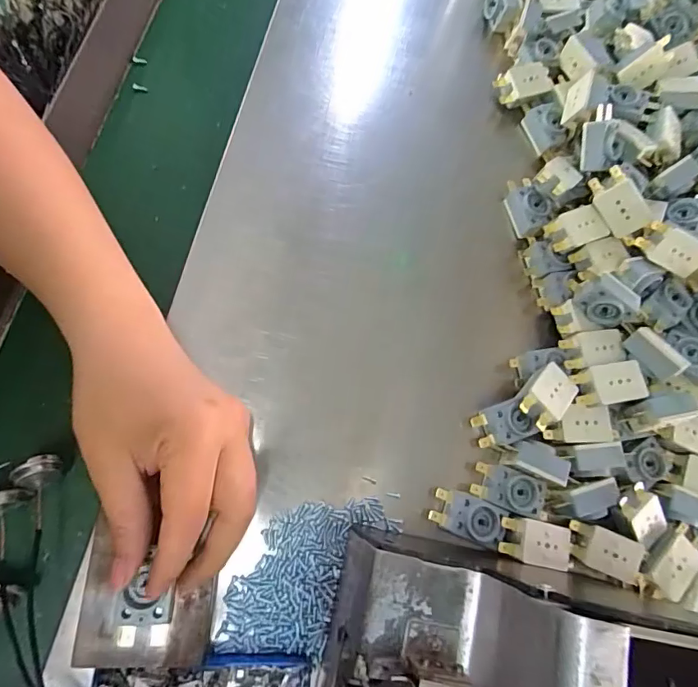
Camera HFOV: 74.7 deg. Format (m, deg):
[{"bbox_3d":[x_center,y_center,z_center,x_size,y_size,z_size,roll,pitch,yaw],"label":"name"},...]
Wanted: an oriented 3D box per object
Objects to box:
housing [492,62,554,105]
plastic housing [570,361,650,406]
[{"bbox_3d":[0.149,-0.222,0.390,0.047,0.011,0.027,-20,102,4],"label":"housing"},{"bbox_3d":[0.178,0.029,0.316,0.046,0.016,0.026,-7,76,-12],"label":"plastic housing"}]

